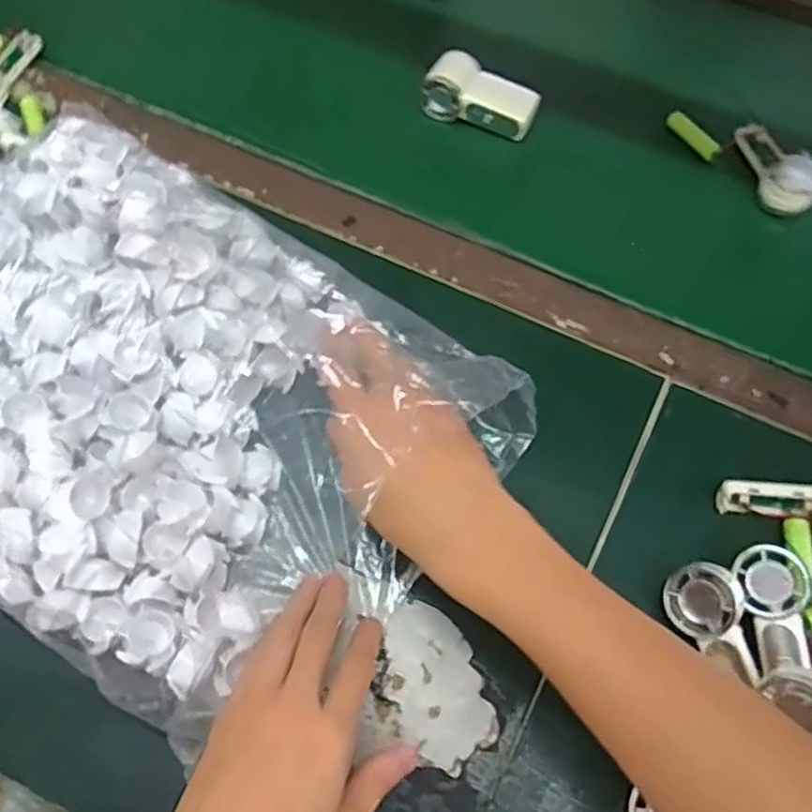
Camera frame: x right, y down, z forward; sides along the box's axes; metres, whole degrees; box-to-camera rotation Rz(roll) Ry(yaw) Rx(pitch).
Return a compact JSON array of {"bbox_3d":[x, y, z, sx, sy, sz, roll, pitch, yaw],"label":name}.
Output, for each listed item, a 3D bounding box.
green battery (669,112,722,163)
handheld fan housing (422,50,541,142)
[{"bbox_3d":[0.240,-0.225,0.602,0.012,0.011,0.055,-27,68,-12],"label":"green battery"},{"bbox_3d":[0.064,-0.259,0.602,0.093,0.026,0.050,25,66,11],"label":"handheld fan housing"}]

